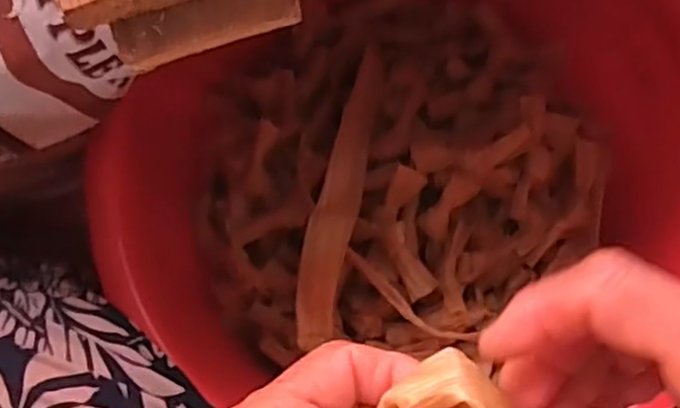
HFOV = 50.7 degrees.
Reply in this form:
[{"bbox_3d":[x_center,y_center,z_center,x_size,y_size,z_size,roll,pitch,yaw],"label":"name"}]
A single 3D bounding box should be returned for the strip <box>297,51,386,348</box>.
[{"bbox_3d":[0.001,-0.009,0.433,0.025,0.035,0.182,12,73,3],"label":"strip"}]

